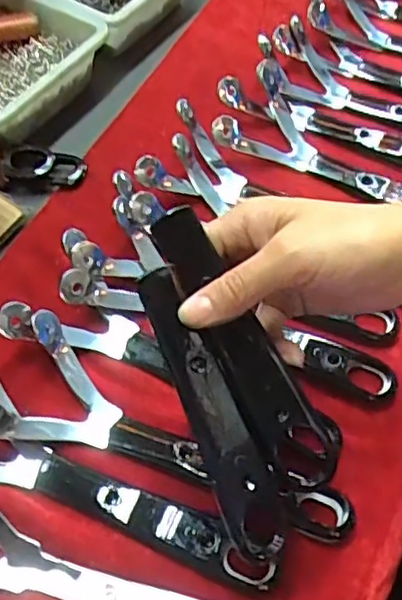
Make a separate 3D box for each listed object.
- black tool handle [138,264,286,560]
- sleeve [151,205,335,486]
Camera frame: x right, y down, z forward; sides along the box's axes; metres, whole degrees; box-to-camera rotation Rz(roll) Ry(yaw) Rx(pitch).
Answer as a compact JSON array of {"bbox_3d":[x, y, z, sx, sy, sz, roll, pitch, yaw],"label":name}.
[{"bbox_3d":[0.007,0.053,0.295,0.029,0.013,0.142,-24,94,-17],"label":"black tool handle"},{"bbox_3d":[0.020,0.021,0.305,0.027,0.009,0.145,-27,85,-19],"label":"sleeve"}]

